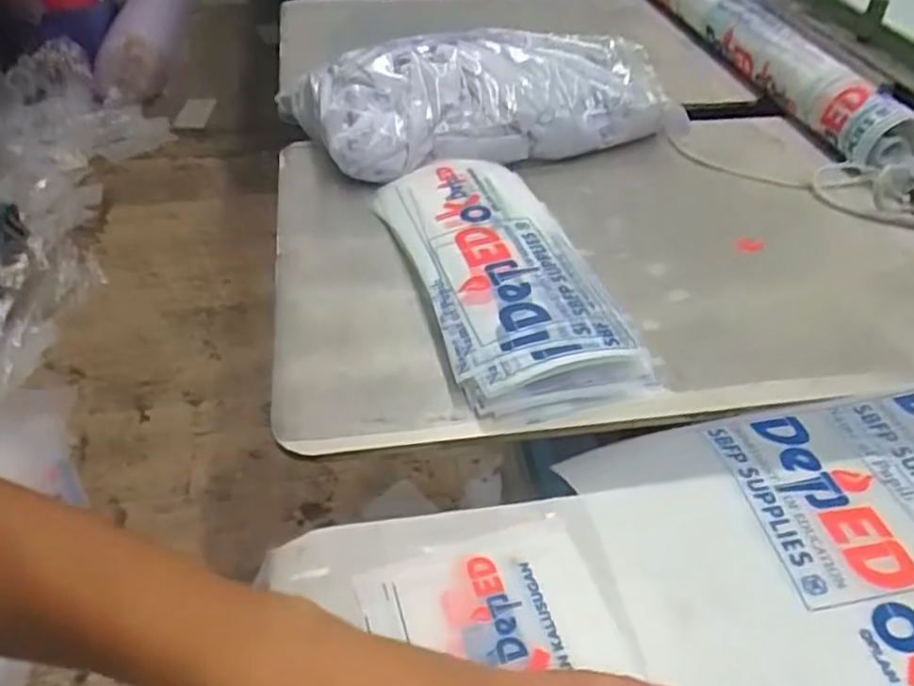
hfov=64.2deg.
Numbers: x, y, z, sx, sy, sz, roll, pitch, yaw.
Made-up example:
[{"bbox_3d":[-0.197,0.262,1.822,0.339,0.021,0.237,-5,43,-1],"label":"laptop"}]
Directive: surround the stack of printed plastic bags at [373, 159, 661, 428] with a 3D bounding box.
[{"bbox_3d":[0.031,-0.055,0.552,0.125,0.033,0.284,-12,43,-14],"label":"stack of printed plastic bags"}]

